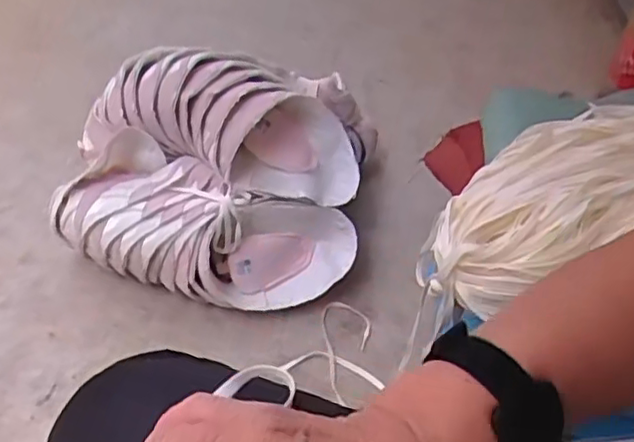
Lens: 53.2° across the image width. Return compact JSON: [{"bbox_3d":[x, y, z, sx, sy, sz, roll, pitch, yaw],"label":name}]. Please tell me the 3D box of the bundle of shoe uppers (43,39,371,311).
[{"bbox_3d":[-0.138,-0.093,0.940,0.410,0.238,0.355,7,47,-2],"label":"bundle of shoe uppers"}]

